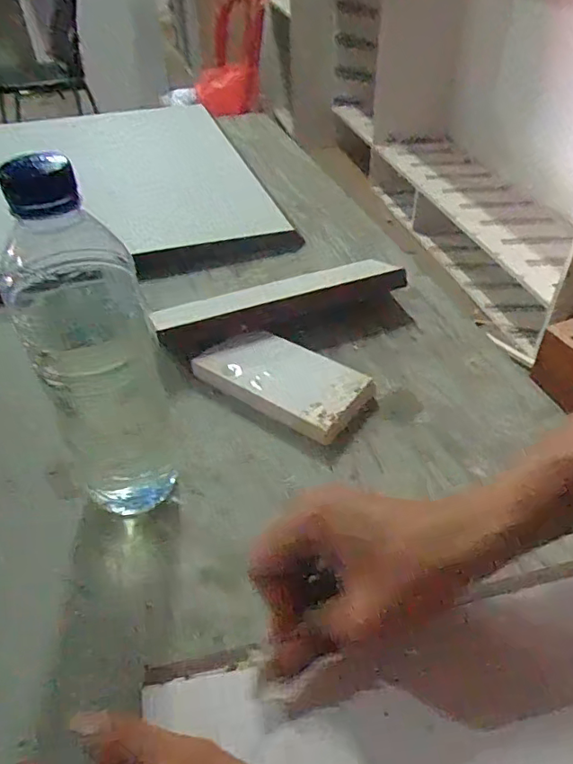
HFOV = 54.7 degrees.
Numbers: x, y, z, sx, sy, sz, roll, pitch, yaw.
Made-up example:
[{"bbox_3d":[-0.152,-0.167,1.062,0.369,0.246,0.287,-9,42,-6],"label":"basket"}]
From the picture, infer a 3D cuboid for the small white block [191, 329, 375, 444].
[{"bbox_3d":[-0.002,-0.002,0.459,0.139,0.020,0.073,25,48,27],"label":"small white block"}]

